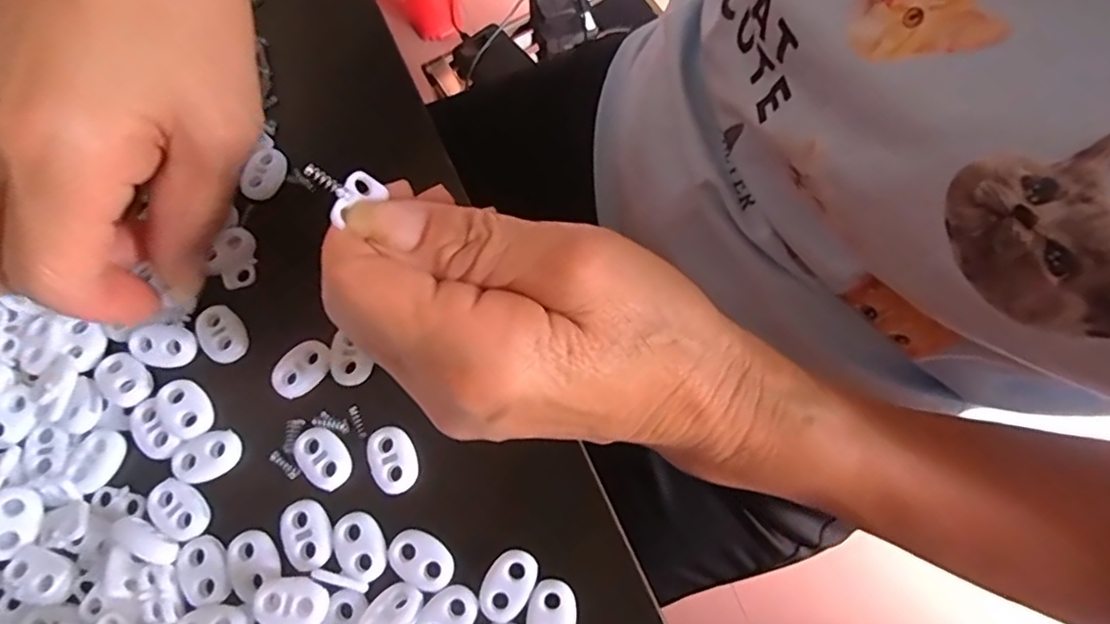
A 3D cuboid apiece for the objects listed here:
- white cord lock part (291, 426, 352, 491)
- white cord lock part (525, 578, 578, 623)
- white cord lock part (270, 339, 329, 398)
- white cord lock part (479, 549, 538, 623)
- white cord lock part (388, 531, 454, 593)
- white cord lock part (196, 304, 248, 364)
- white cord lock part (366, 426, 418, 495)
[{"bbox_3d":[-0.081,0.050,0.210,0.022,0.004,0.016,41,77,12],"label":"white cord lock part"},{"bbox_3d":[-0.002,0.098,0.193,0.016,0.004,0.023,16,73,5],"label":"white cord lock part"},{"bbox_3d":[-0.092,0.021,0.222,0.022,0.004,0.015,-41,77,-11],"label":"white cord lock part"},{"bbox_3d":[-0.016,0.088,0.196,0.015,0.004,0.022,31,75,9],"label":"white cord lock part"},{"bbox_3d":[-0.044,0.082,0.201,0.022,0.004,0.015,26,75,8],"label":"white cord lock part"},{"bbox_3d":[-0.123,0.008,0.226,0.015,0.004,0.022,-31,75,-9],"label":"white cord lock part"},{"bbox_3d":[-0.056,0.051,0.210,0.015,0.004,0.022,-24,74,-7],"label":"white cord lock part"}]

